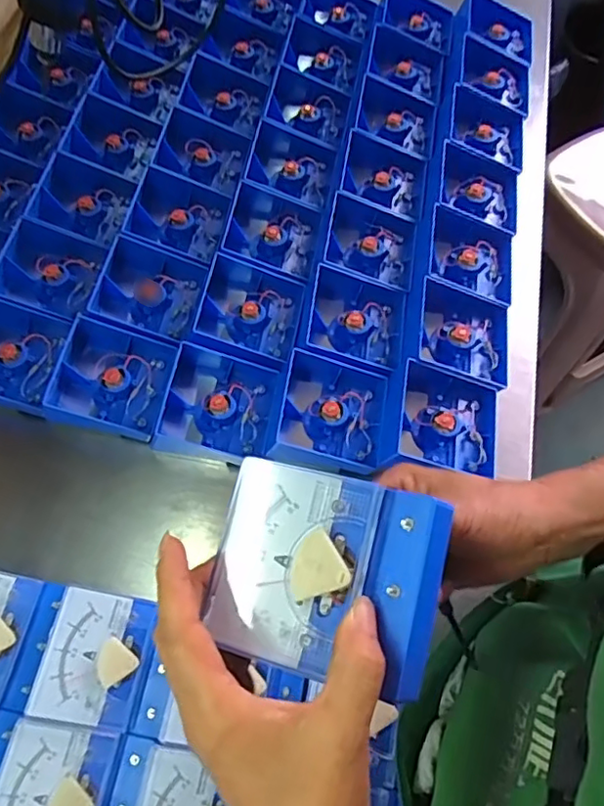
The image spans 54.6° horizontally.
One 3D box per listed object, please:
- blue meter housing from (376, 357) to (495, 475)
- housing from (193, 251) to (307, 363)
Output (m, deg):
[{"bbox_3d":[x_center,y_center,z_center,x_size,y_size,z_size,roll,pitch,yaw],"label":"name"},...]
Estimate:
[{"bbox_3d":[0.121,0.018,0.509,0.100,0.031,0.097,13,65,2],"label":"blue meter housing"},{"bbox_3d":[-0.050,-0.089,0.562,0.093,0.040,0.093,15,65,3],"label":"housing"}]

